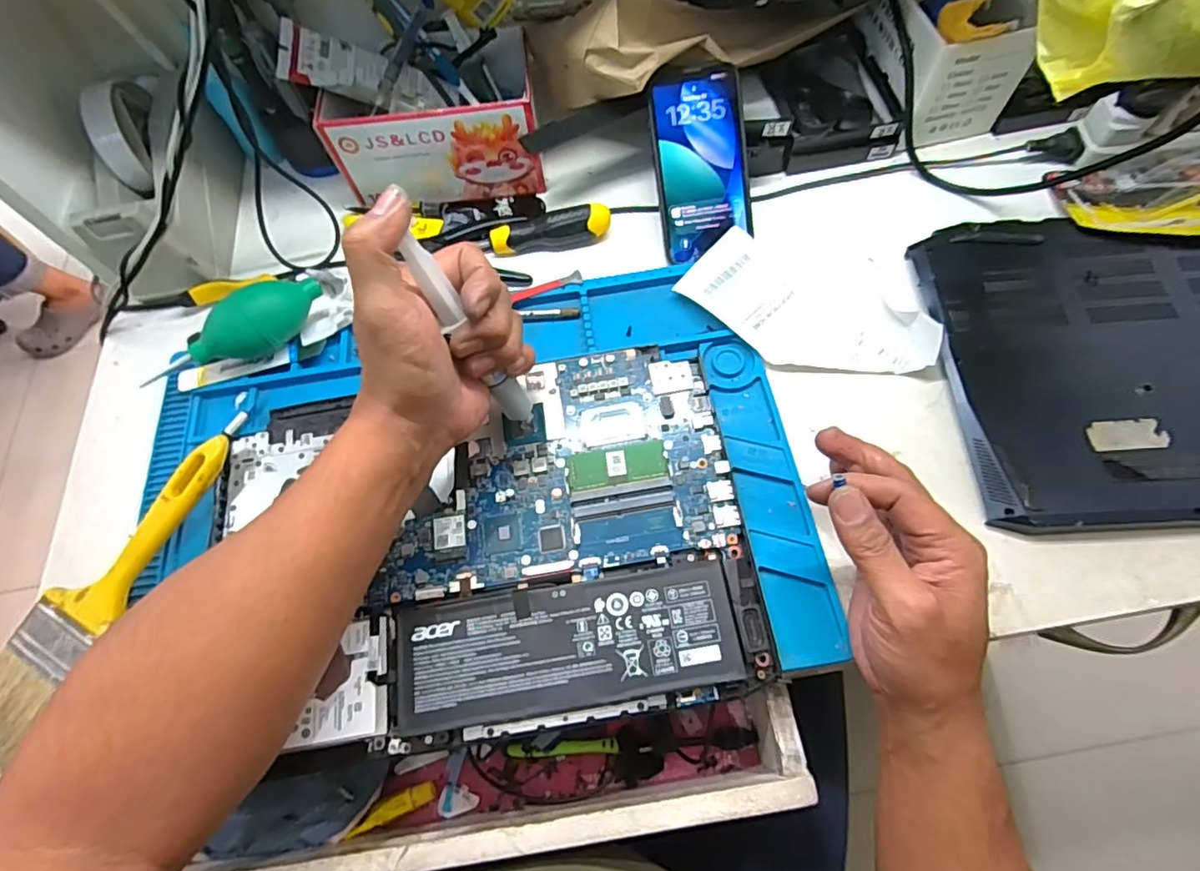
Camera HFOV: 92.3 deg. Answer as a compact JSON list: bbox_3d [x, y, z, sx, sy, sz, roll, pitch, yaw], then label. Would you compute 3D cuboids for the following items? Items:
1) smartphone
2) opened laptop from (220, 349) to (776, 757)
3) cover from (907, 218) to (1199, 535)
[{"bbox_3d":[0.085,-0.223,0.474,0.075,0.013,0.145,-9,102,-1],"label":"smartphone"},{"bbox_3d":[-0.081,0.068,0.391,0.343,0.015,0.240,-9,65,0],"label":"opened laptop"},{"bbox_3d":[0.439,-0.059,0.421,0.362,0.023,0.250,-2,65,2],"label":"cover"}]

